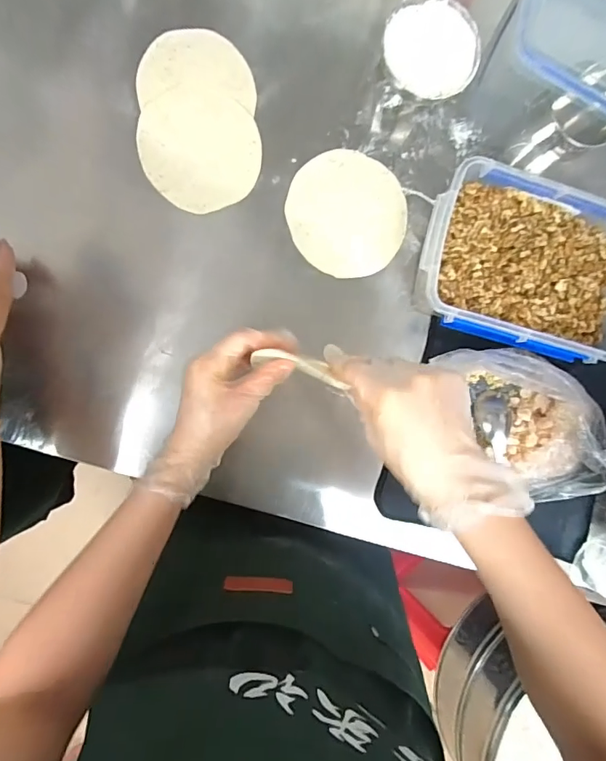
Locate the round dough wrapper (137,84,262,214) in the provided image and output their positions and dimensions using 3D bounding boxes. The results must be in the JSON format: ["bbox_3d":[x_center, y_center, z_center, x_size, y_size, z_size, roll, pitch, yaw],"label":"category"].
[{"bbox_3d":[-0.115,-0.264,0.529,0.130,0.006,0.132,0,92,-8],"label":"round dough wrapper"}]

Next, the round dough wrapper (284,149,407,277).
[{"bbox_3d":[0.053,-0.200,0.558,0.145,0.006,0.138,-1,98,-8],"label":"round dough wrapper"}]

